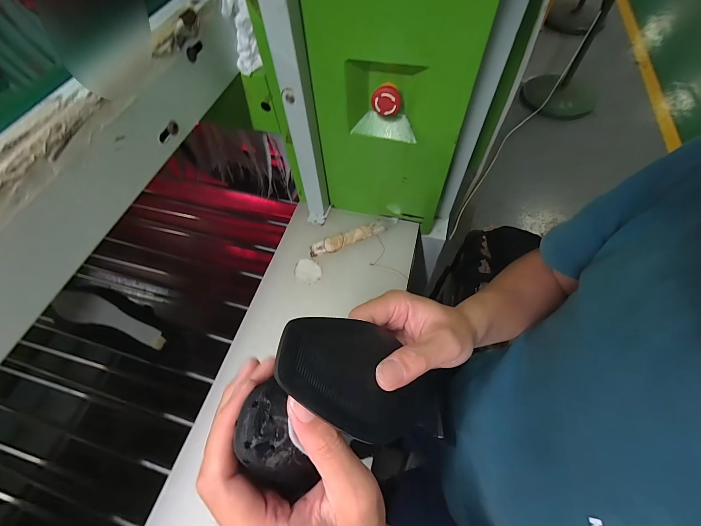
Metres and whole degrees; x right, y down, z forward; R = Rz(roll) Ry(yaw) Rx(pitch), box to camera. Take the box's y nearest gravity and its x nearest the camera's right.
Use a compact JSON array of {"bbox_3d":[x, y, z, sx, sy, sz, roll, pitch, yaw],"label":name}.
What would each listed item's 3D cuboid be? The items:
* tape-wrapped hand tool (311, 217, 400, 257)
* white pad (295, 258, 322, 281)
[{"bbox_3d":[0.008,-0.048,0.552,0.168,0.018,0.027,-21,61,-11],"label":"tape-wrapped hand tool"},{"bbox_3d":[-0.072,0.013,0.525,0.046,0.004,0.037,21,68,18],"label":"white pad"}]

